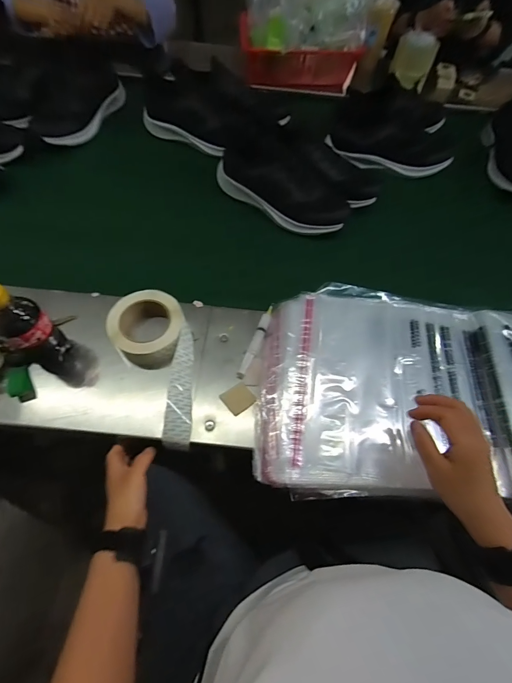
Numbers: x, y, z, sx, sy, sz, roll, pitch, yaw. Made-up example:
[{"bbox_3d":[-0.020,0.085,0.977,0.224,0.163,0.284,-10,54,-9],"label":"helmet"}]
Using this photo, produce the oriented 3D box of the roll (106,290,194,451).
[{"bbox_3d":[-0.142,0.025,0.526,0.111,0.054,0.256,-28,66,-17],"label":"roll"}]

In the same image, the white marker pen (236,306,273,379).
[{"bbox_3d":[0.003,-0.003,0.567,0.018,0.012,0.144,20,62,7],"label":"white marker pen"}]

